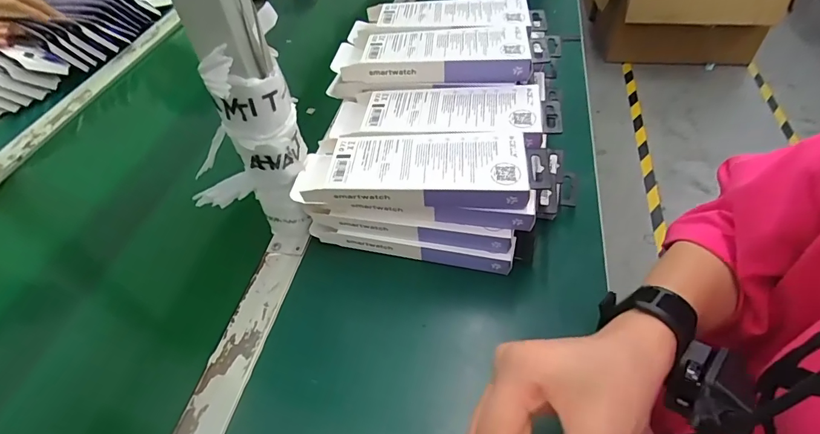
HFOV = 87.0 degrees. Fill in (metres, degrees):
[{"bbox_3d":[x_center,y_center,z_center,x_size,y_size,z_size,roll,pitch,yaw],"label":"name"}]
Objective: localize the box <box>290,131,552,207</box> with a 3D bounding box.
[{"bbox_3d":[0.008,-0.042,0.387,0.217,0.032,0.072,2,50,6],"label":"box"}]

